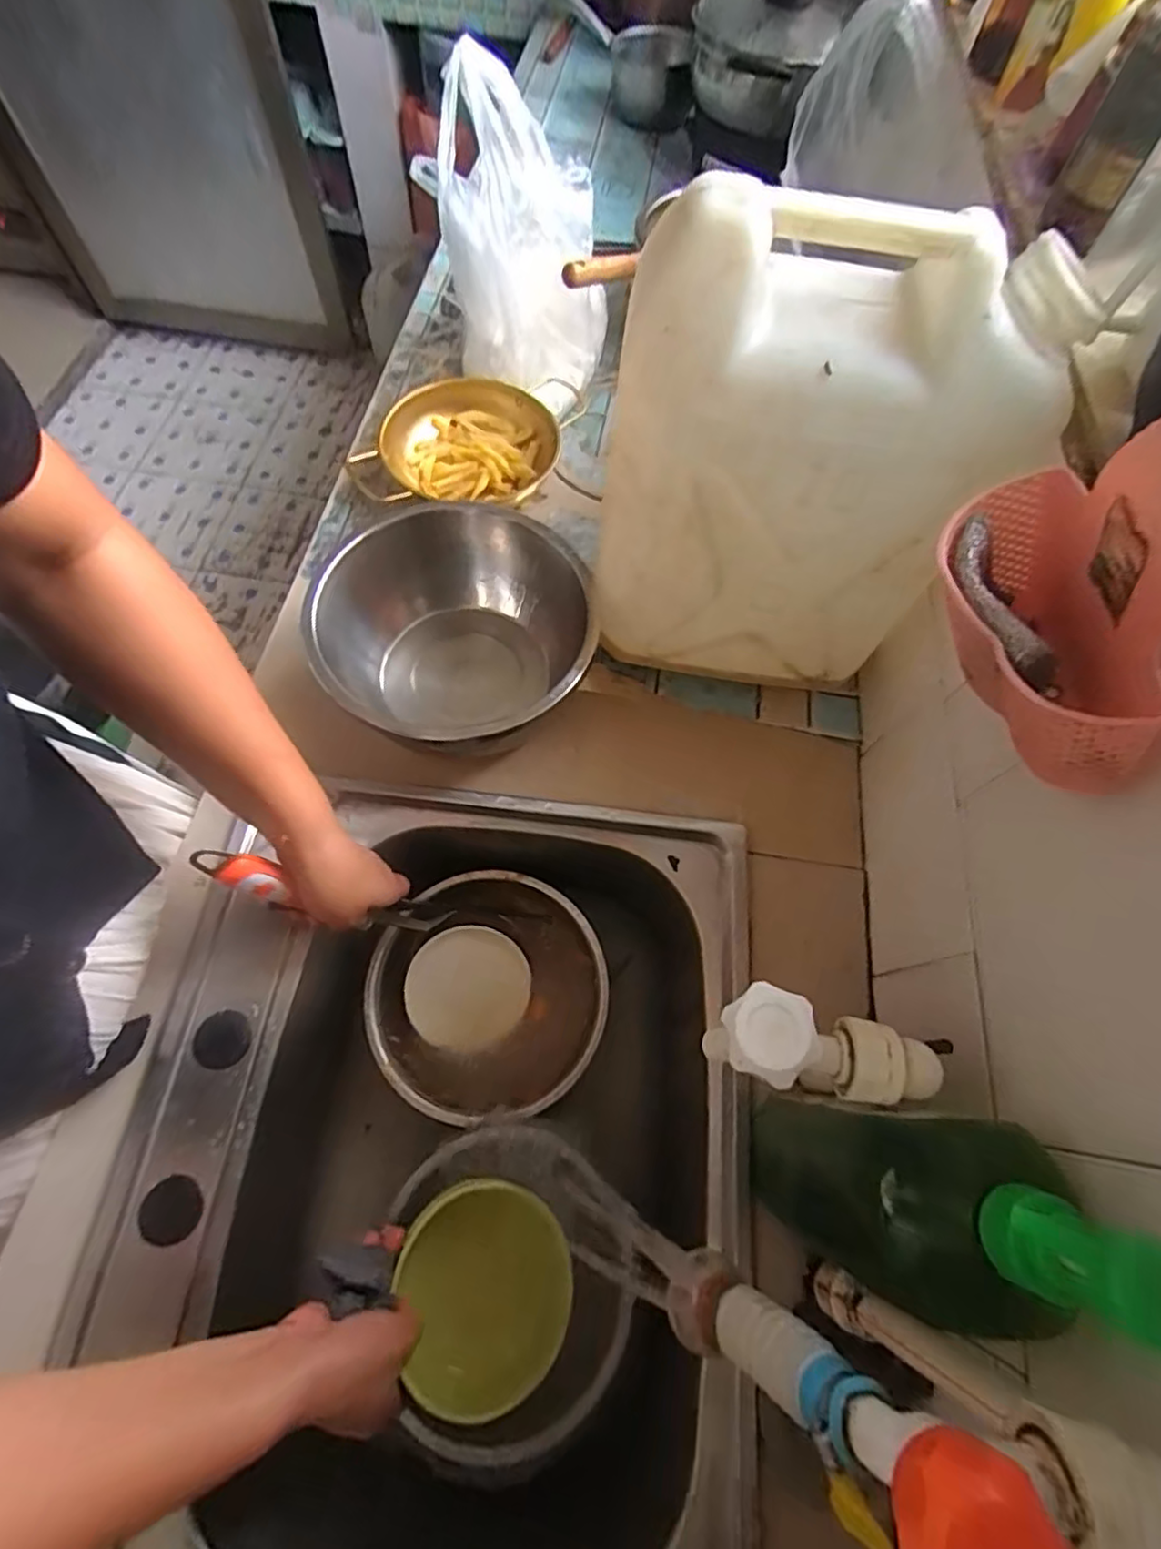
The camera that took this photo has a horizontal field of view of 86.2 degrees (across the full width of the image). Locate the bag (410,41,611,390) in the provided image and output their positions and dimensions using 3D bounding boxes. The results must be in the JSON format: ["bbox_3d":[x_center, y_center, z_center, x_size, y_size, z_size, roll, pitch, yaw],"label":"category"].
[{"bbox_3d":[-0.066,-0.571,0.672,0.187,0.229,0.200,2,65,-2],"label":"bag"}]

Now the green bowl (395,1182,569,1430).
[{"bbox_3d":[-0.069,0.369,0.443,0.120,0.049,0.115,1,65,-3],"label":"green bowl"}]

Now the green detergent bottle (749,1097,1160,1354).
[{"bbox_3d":[0.163,0.216,0.308,0.086,0.272,0.076,29,67,10],"label":"green detergent bottle"}]

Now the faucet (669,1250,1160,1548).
[{"bbox_3d":[0.120,0.248,0.234,0.135,0.166,0.049,11,65,2],"label":"faucet"}]

